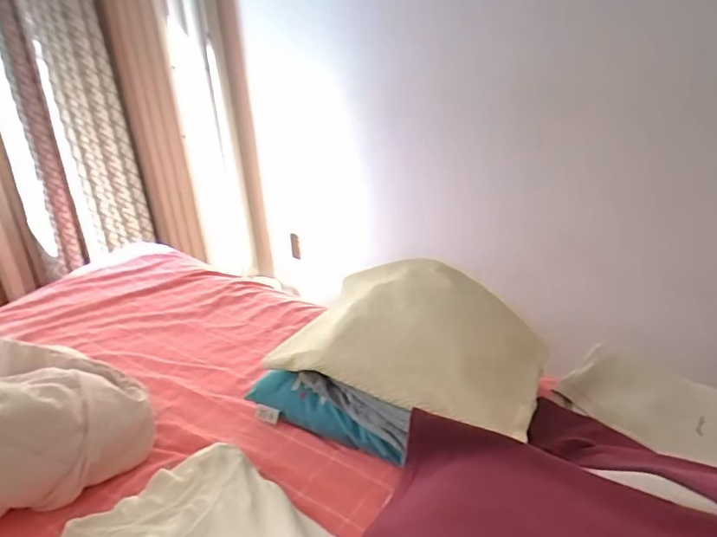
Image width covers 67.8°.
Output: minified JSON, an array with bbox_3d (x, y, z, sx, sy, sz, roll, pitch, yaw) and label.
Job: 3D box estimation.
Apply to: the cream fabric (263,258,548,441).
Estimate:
[{"bbox_3d":[0.066,0.094,0.762,0.369,0.089,0.265,8,28,24],"label":"cream fabric"}]

